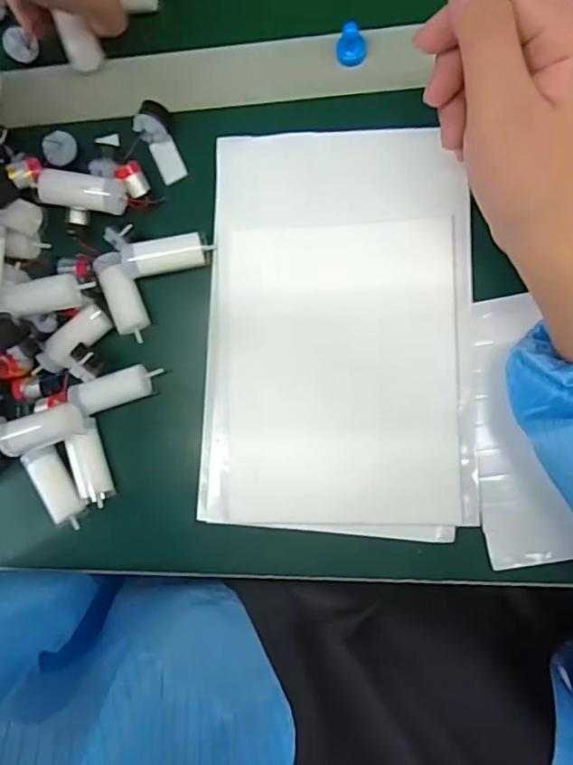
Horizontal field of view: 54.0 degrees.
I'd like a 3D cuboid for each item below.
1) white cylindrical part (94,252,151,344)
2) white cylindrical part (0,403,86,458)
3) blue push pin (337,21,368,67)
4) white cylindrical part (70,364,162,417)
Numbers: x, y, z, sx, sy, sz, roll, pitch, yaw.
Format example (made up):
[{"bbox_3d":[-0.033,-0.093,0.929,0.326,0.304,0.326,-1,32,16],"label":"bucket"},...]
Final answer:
[{"bbox_3d":[-0.101,-0.053,0.349,0.020,0.017,0.055,-18,84,7],"label":"white cylindrical part"},{"bbox_3d":[-0.145,0.028,0.338,0.047,0.023,0.020,-19,84,7],"label":"white cylindrical part"},{"bbox_3d":[0.039,-0.204,0.338,0.017,0.019,0.013,-9,85,8],"label":"blue push pin"},{"bbox_3d":[-0.105,0.003,0.346,0.053,0.015,0.020,-19,84,7],"label":"white cylindrical part"}]

